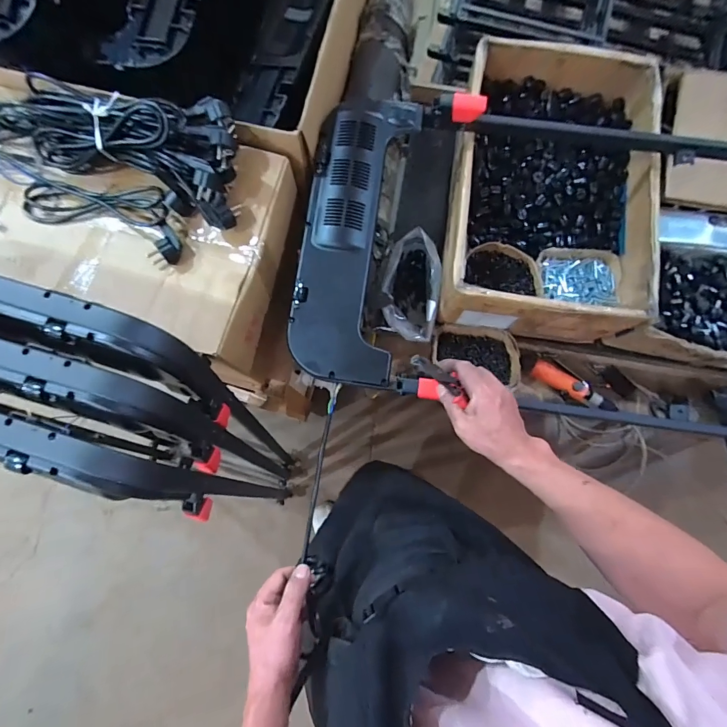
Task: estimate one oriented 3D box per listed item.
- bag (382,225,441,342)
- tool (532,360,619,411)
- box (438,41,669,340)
[{"bbox_3d":[0.098,-0.155,0.791,0.105,0.126,0.219,8,80,2],"label":"bag"},{"bbox_3d":[0.442,0.049,0.811,0.170,0.035,0.042,32,81,6],"label":"tool"},{"bbox_3d":[0.360,-0.346,0.765,0.372,0.155,0.555,5,80,1],"label":"box"}]

